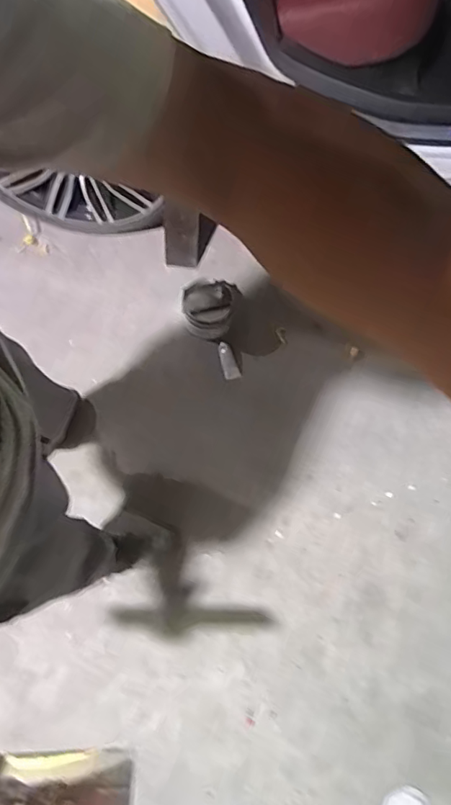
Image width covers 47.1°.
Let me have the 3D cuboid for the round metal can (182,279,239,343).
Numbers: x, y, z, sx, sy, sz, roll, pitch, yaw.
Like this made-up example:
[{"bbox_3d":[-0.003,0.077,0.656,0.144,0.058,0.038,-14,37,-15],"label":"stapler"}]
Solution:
[{"bbox_3d":[-0.045,-0.283,1.517,0.150,0.099,0.168,14,74,4],"label":"round metal can"}]

